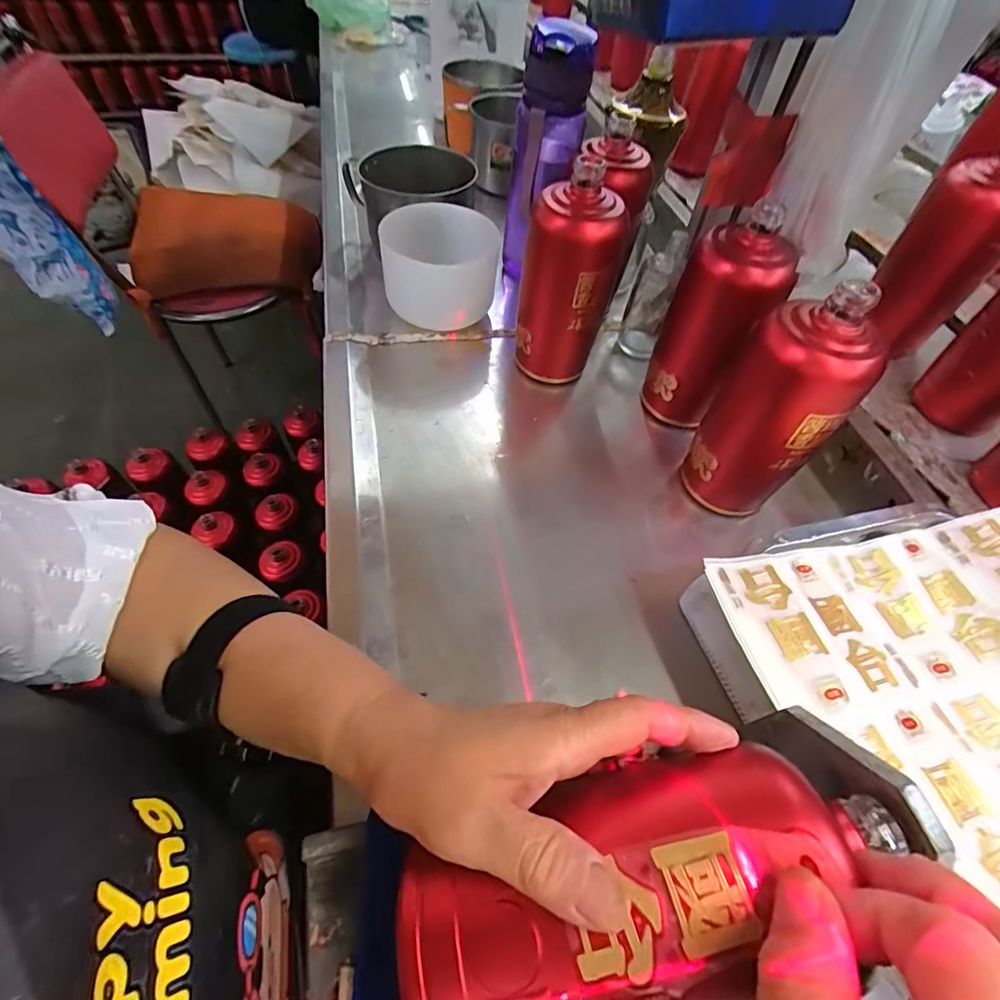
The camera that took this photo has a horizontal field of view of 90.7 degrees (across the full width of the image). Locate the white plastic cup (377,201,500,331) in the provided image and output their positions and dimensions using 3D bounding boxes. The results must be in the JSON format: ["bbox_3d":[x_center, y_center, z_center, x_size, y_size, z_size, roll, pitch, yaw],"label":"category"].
[{"bbox_3d":[-0.065,-0.242,0.532,0.116,0.096,0.107,-11,57,-10],"label":"white plastic cup"}]

